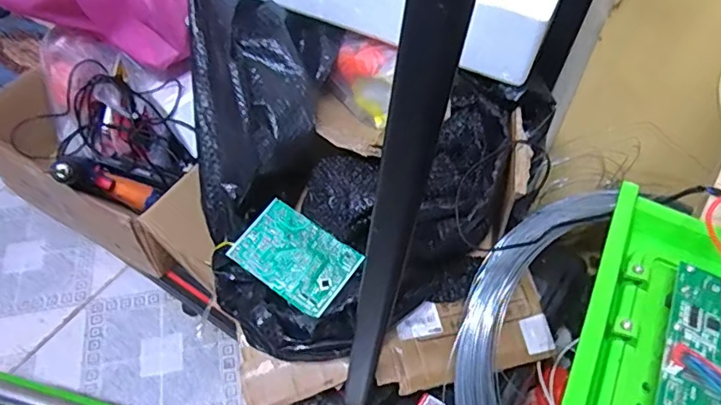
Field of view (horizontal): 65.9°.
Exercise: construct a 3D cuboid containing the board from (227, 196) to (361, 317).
[{"bbox_3d":[-0.097,0.079,0.821,0.175,0.006,0.116,32,69,20],"label":"board"}]

